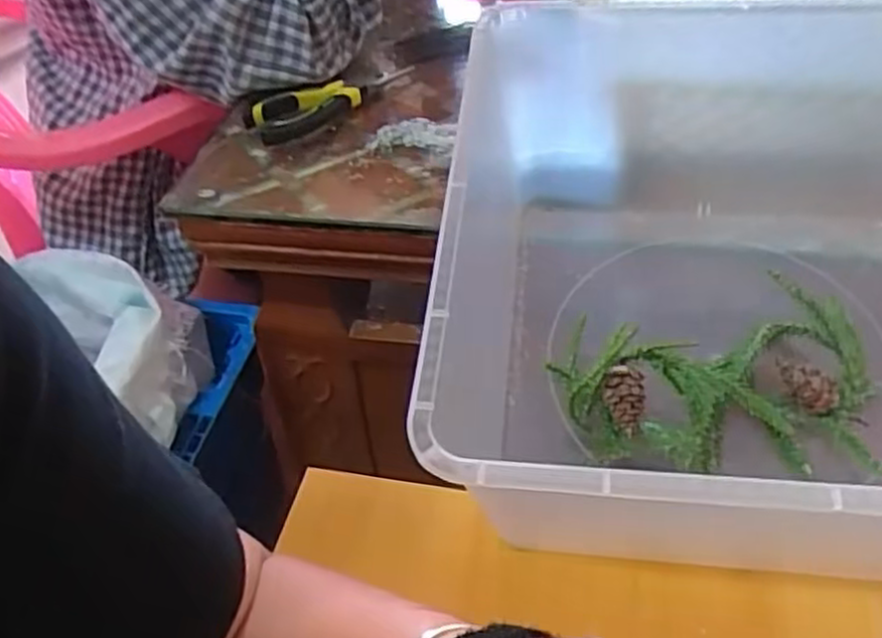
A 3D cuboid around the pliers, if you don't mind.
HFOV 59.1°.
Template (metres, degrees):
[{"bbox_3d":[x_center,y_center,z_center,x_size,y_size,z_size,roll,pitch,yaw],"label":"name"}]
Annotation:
[{"bbox_3d":[-0.098,-0.196,0.687,0.064,0.020,0.155,28,52,30],"label":"pliers"}]

